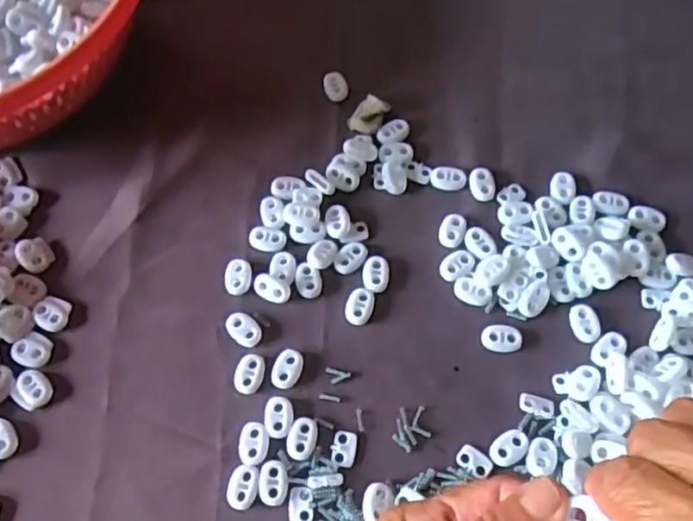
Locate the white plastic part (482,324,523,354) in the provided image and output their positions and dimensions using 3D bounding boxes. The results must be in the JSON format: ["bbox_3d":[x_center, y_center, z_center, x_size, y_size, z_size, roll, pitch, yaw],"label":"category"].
[{"bbox_3d":[0.090,0.045,0.386,0.023,0.004,0.016,6,66,3],"label":"white plastic part"}]

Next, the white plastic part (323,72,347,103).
[{"bbox_3d":[-0.008,-0.121,0.464,0.015,0.004,0.024,-13,66,-6],"label":"white plastic part"}]

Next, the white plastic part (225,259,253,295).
[{"bbox_3d":[-0.065,0.009,0.404,0.016,0.004,0.022,7,66,3],"label":"white plastic part"}]

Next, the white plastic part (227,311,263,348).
[{"bbox_3d":[-0.059,0.040,0.389,0.016,0.004,0.022,-41,72,-17],"label":"white plastic part"}]

